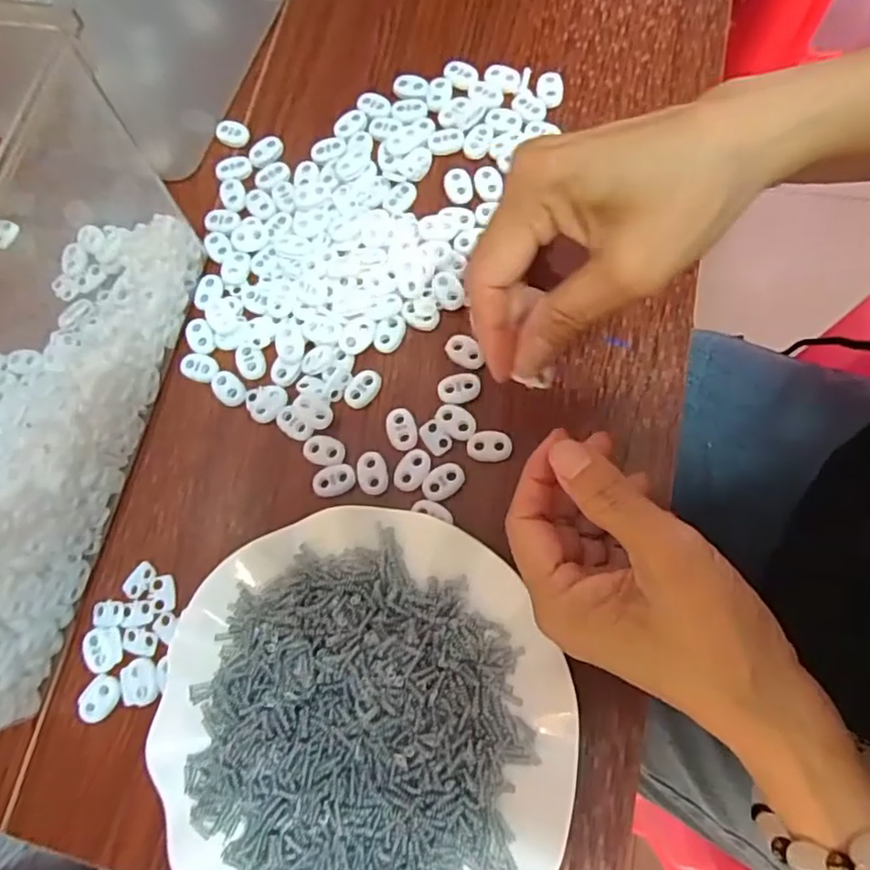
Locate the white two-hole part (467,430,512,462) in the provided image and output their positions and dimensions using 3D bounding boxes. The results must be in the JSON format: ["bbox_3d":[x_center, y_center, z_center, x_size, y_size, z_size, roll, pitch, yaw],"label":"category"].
[{"bbox_3d":[0.028,0.005,0.311,0.023,0.004,0.016,4,75,8],"label":"white two-hole part"}]

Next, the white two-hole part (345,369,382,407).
[{"bbox_3d":[-0.040,-0.025,0.330,0.016,0.005,0.022,31,80,14],"label":"white two-hole part"}]

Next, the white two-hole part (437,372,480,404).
[{"bbox_3d":[0.013,-0.025,0.321,0.022,0.004,0.016,-3,74,6],"label":"white two-hole part"}]

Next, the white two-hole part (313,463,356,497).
[{"bbox_3d":[-0.053,0.023,0.317,0.022,0.004,0.016,-18,73,2],"label":"white two-hole part"}]

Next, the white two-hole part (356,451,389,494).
[{"bbox_3d":[-0.033,0.019,0.316,0.016,0.004,0.022,-12,73,3],"label":"white two-hole part"}]

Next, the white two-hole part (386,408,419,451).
[{"bbox_3d":[-0.018,-0.004,0.319,0.015,0.004,0.023,-16,73,2],"label":"white two-hole part"}]

